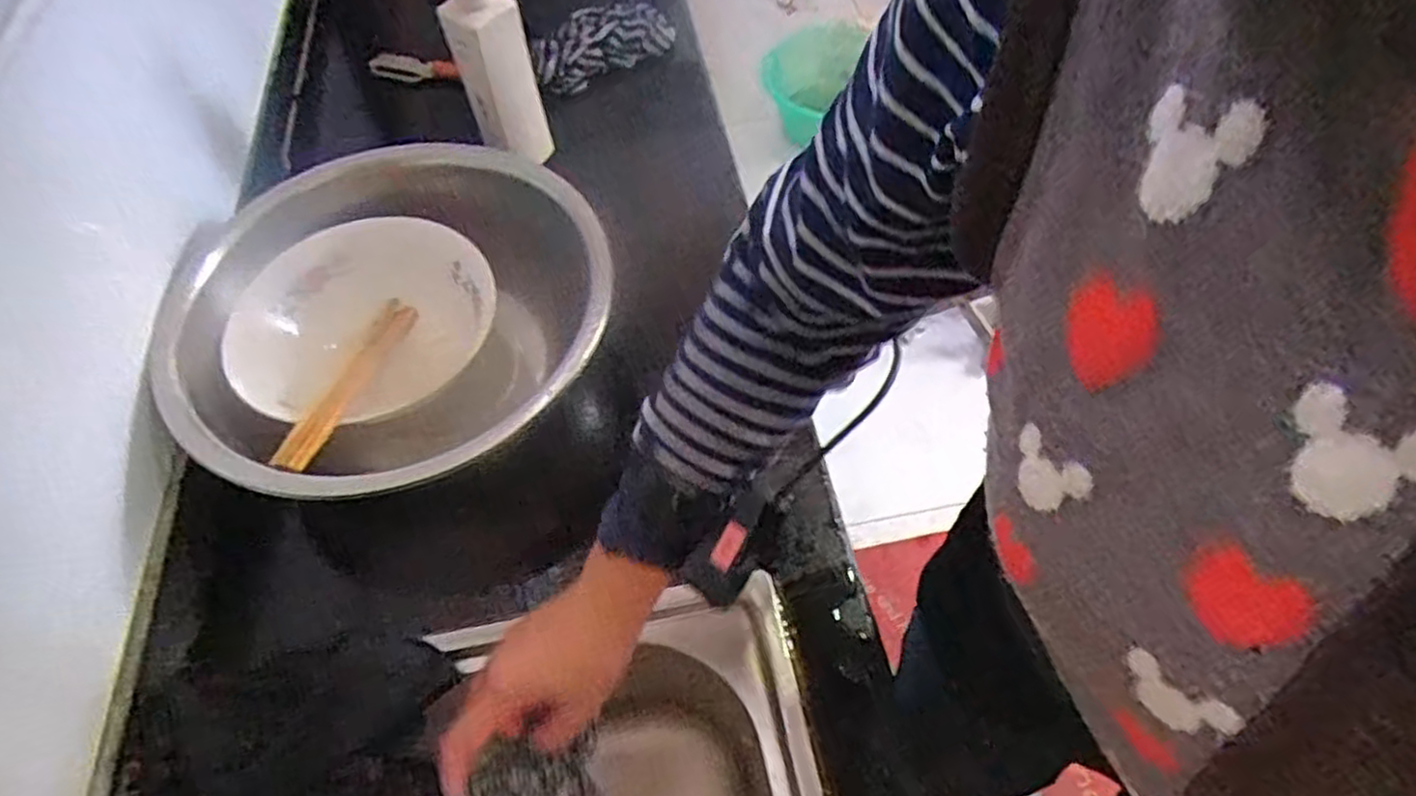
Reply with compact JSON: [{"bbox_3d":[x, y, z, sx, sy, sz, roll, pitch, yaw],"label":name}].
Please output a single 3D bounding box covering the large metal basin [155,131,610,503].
[{"bbox_3d":[-0.247,-0.057,0.641,0.320,0.158,0.336,-1,56,2],"label":"large metal basin"}]

